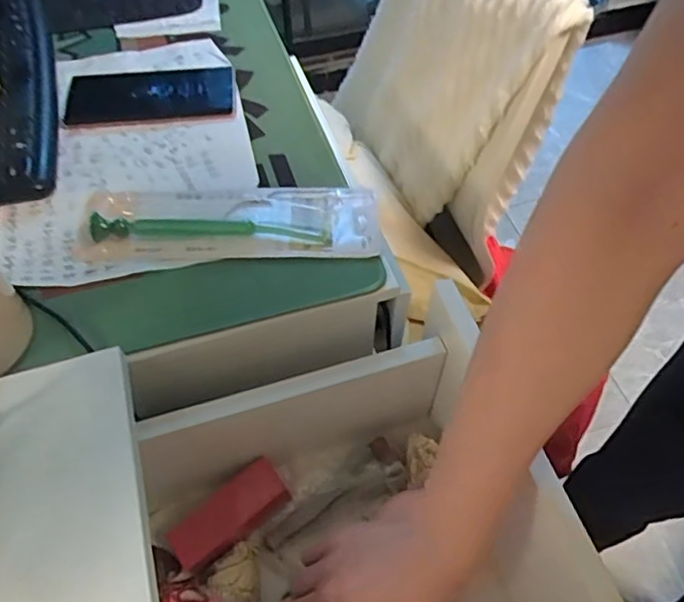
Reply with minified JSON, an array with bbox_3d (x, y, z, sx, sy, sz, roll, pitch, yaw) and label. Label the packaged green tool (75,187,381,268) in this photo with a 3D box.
[{"bbox_3d":[-0.090,-0.067,0.464,0.233,0.018,0.076,-3,56,-2],"label":"packaged green tool"}]

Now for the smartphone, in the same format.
[{"bbox_3d":[-0.182,-0.193,0.552,0.157,0.009,0.086,-4,56,-3],"label":"smartphone"}]

